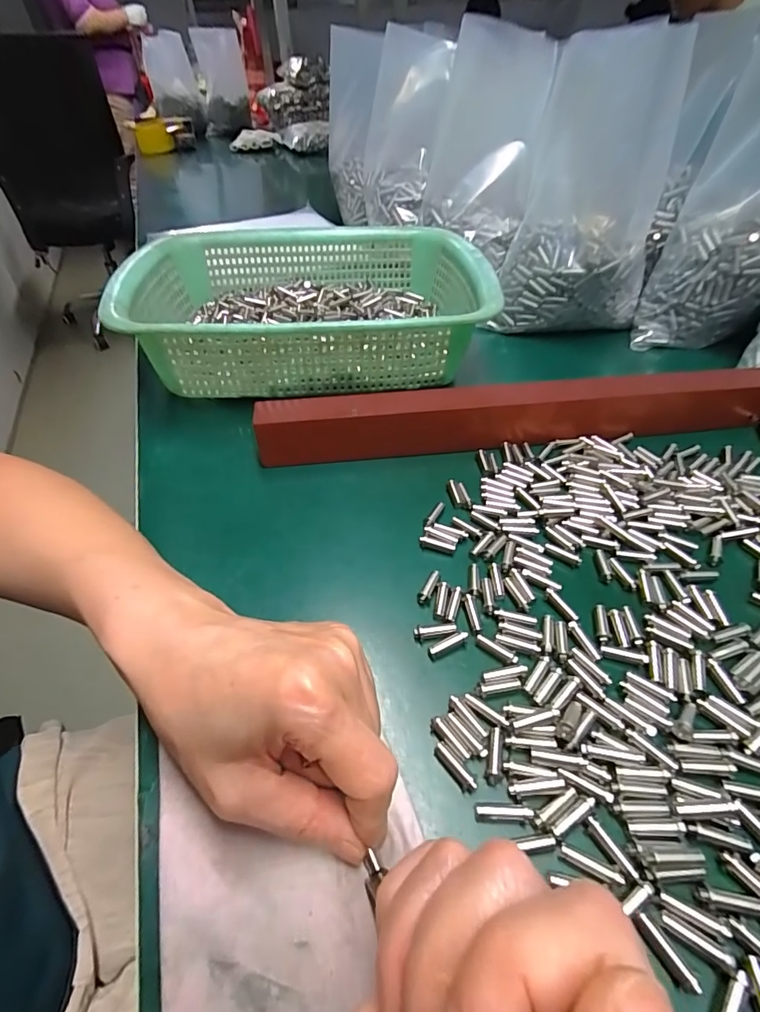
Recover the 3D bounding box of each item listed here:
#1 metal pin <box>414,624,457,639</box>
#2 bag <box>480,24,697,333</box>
[{"bbox_3d":[0.027,0.062,0.231,0.021,0.004,0.006,-6,44,-4],"label":"metal pin"},{"bbox_3d":[0.190,-0.278,0.418,0.120,0.205,0.114,16,47,18],"label":"bag"}]

